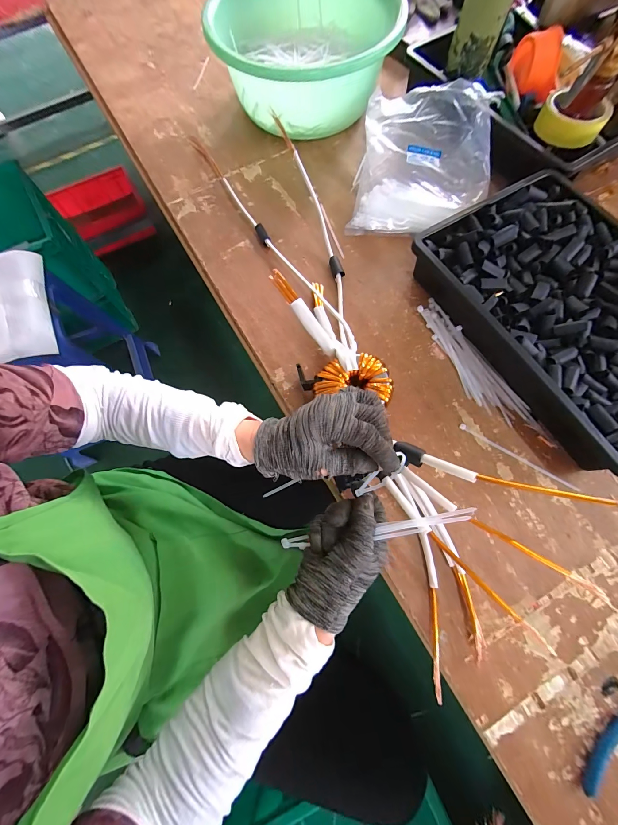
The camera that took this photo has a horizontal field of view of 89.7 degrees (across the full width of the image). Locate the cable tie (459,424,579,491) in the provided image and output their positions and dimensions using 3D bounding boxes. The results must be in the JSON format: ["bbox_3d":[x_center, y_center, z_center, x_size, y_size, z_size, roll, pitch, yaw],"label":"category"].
[{"bbox_3d":[0.252,0.053,0.377,0.146,0.005,0.007,31,75,11],"label":"cable tie"}]

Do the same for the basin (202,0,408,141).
[{"bbox_3d":[-0.007,-0.606,0.531,0.295,0.125,0.305,-1,71,2],"label":"basin"}]

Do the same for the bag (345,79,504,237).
[{"bbox_3d":[0.177,-0.380,0.477,0.194,0.082,0.228,10,72,5],"label":"bag"}]

